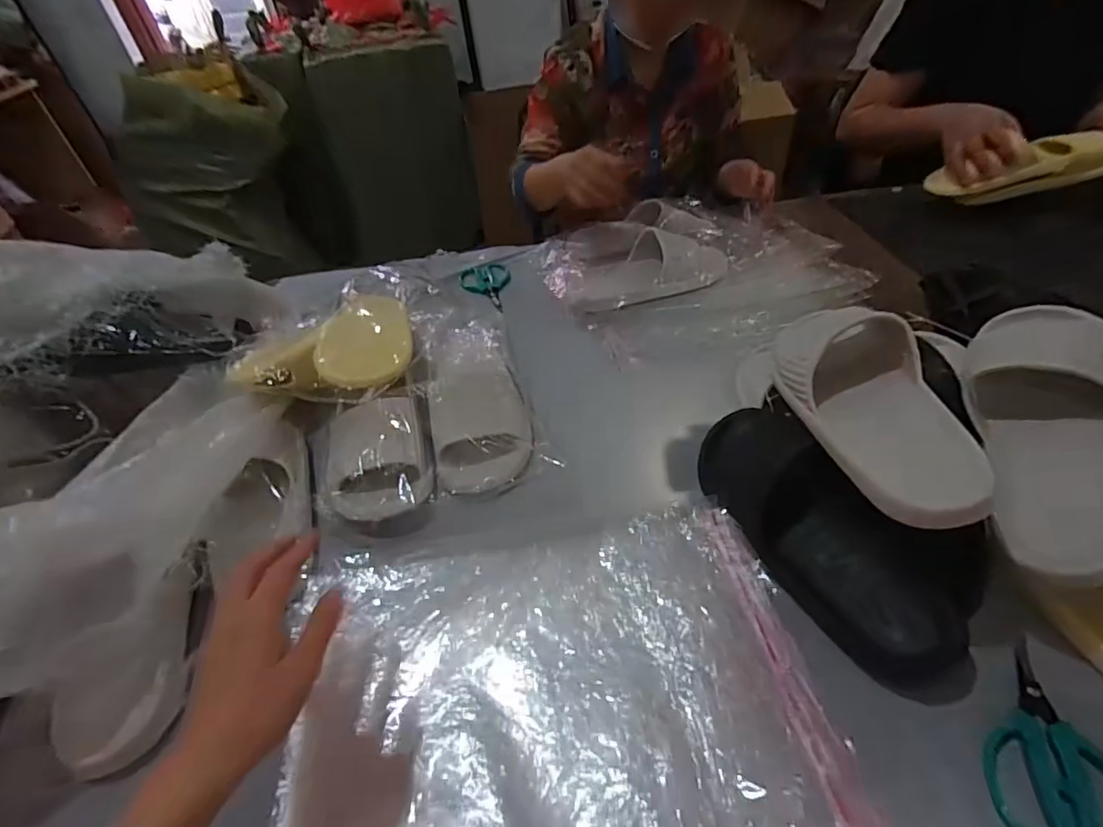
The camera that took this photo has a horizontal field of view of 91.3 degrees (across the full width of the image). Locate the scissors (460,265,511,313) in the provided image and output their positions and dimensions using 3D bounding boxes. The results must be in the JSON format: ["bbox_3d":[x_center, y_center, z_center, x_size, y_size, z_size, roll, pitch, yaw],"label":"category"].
[{"bbox_3d":[-0.108,-0.211,0.904,0.083,0.007,0.152,-11,43,-3],"label":"scissors"}]

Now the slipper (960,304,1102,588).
[{"bbox_3d":[0.408,0.017,0.439,0.105,0.078,0.261,-7,49,47],"label":"slipper"}]

